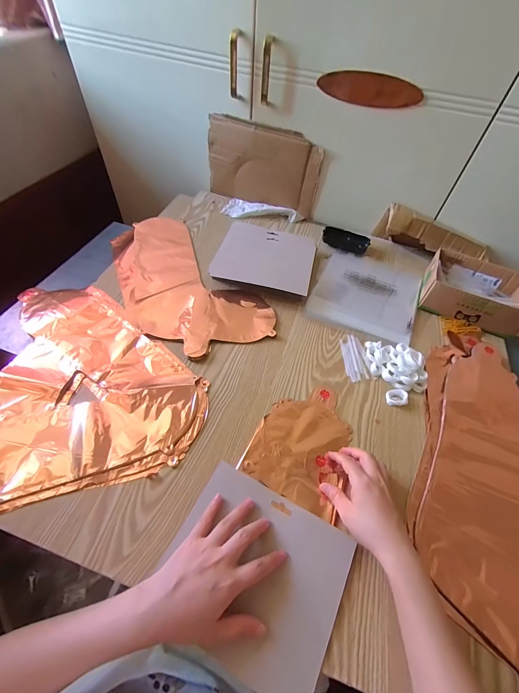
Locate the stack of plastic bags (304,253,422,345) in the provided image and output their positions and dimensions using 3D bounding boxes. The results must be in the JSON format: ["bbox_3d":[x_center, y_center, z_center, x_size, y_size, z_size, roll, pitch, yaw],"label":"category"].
[{"bbox_3d":[0.228,-0.116,0.636,0.203,0.011,0.229,22,56,12],"label":"stack of plastic bags"}]

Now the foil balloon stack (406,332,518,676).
[{"bbox_3d":[0.338,0.172,0.419,0.213,0.016,0.433,22,56,11],"label":"foil balloon stack"}]

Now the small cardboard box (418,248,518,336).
[{"bbox_3d":[0.427,-0.114,0.600,0.178,0.059,0.143,21,56,11],"label":"small cardboard box"}]

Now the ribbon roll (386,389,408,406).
[{"bbox_3d":[0.218,0.081,0.479,0.030,0.018,0.028,2,54,-3],"label":"ribbon roll"}]

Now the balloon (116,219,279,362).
[{"bbox_3d":[-0.168,-0.134,0.602,0.213,0.014,0.417,-31,62,-23],"label":"balloon"}]

